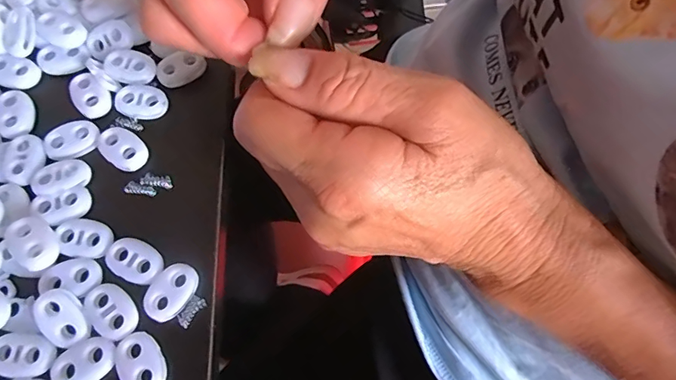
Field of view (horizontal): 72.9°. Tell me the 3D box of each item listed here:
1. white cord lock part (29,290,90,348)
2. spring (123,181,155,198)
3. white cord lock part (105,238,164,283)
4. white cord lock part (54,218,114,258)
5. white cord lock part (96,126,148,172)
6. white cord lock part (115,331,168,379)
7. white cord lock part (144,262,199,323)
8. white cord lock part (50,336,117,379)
[{"bbox_3d":[-0.102,0.047,0.168,0.014,0.004,0.021,-31,89,-23],"label":"white cord lock part"},{"bbox_3d":[-0.083,0.000,0.191,0.013,0.004,0.004,11,70,2],"label":"spring"},{"bbox_3d":[-0.079,0.027,0.177,0.022,0.004,0.015,29,71,8],"label":"white cord lock part"},{"bbox_3d":[-0.101,0.019,0.181,0.022,0.004,0.015,10,70,2],"label":"white cord lock part"},{"bbox_3d":[-0.092,-0.018,0.195,0.022,0.004,0.015,37,72,11],"label":"white cord lock part"},{"bbox_3d":[-0.072,0.062,0.165,0.015,0.004,0.022,-31,74,-13],"label":"white cord lock part"},{"bbox_3d":[-0.064,0.038,0.174,0.016,0.004,0.022,37,72,11],"label":"white cord lock part"},{"bbox_3d":[-0.092,0.063,0.165,0.022,0.004,0.015,-27,73,-12],"label":"white cord lock part"}]

